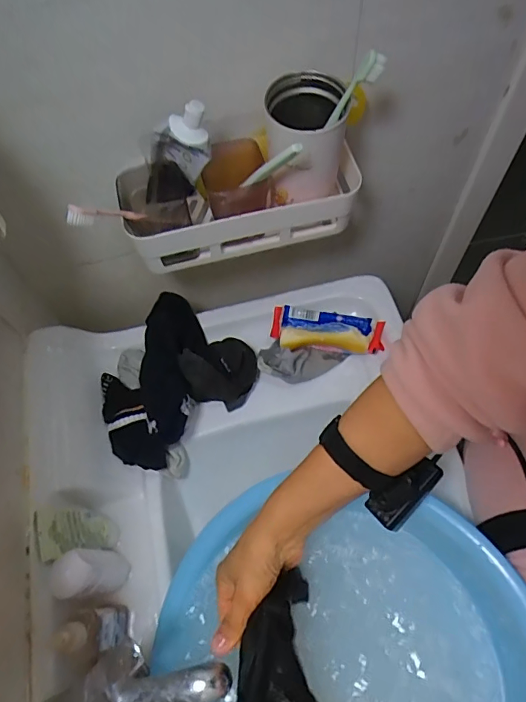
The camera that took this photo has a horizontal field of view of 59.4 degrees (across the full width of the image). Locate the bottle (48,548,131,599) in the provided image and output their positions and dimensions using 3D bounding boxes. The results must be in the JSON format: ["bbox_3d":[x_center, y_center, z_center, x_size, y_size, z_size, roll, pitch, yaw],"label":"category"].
[{"bbox_3d":[-0.169,0.220,0.456,0.039,0.127,0.041,-1,62,2],"label":"bottle"}]

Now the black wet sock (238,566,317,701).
[{"bbox_3d":[0.012,0.270,0.401,0.063,0.046,0.136,-1,71,2],"label":"black wet sock"}]

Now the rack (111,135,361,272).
[{"bbox_3d":[-0.027,-0.165,0.503,0.251,0.096,0.110,-14,63,-5],"label":"rack"}]

